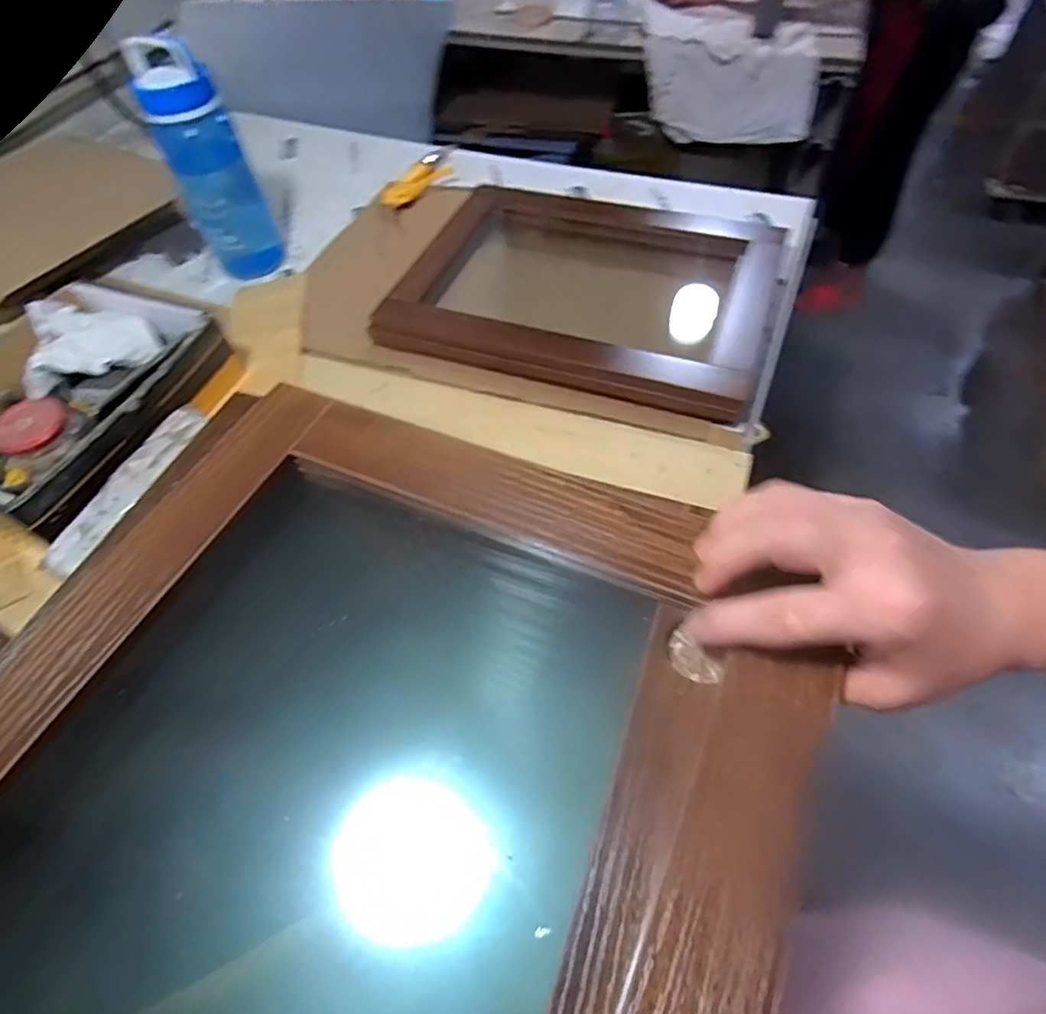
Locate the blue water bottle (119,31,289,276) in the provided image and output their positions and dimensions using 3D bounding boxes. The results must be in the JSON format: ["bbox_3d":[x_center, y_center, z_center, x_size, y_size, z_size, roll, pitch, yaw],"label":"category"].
[{"bbox_3d":[-0.437,-0.477,0.839,0.107,0.272,0.094,-25,58,-12],"label":"blue water bottle"}]

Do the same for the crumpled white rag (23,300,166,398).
[{"bbox_3d":[-0.531,-0.200,0.719,0.152,0.046,0.127,-34,60,-17],"label":"crumpled white rag"}]

